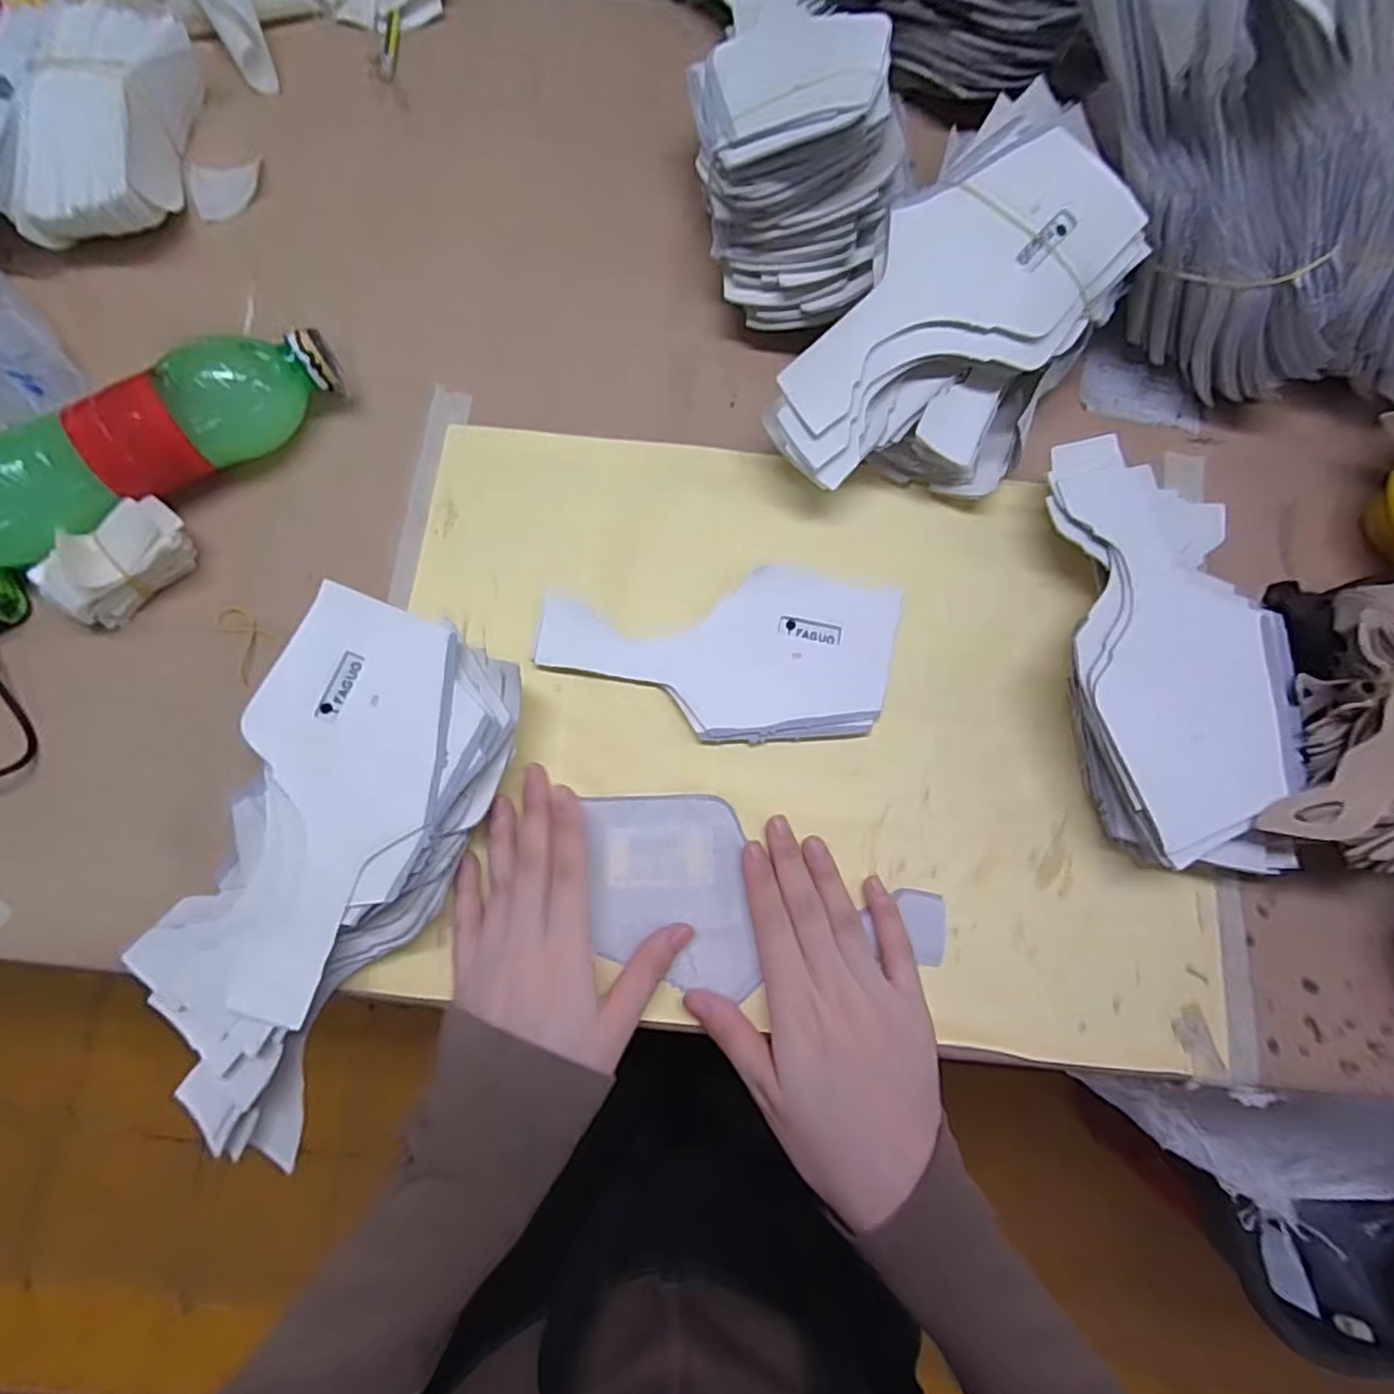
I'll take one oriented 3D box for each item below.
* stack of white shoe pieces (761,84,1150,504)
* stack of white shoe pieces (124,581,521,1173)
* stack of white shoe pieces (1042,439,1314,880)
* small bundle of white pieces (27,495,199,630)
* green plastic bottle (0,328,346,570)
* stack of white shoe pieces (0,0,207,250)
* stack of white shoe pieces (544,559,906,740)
[{"bbox_3d":[0.143,-0.195,0.368,0.116,0.090,0.215,34,78,6],"label":"stack of white shoe pieces"},{"bbox_3d":[-0.178,0.078,0.323,0.111,0.043,0.241,25,77,4],"label":"stack of white shoe pieces"},{"bbox_3d":[0.240,-0.025,0.356,0.107,0.049,0.220,3,77,-1],"label":"stack of white shoe pieces"},{"bbox_3d":[-0.303,-0.071,0.357,0.038,0.041,0.070,35,78,7],"label":"small bundle of white pieces"},{"bbox_3d":[-0.292,-0.137,0.365,0.208,0.058,0.057,-33,80,-8],"label":"green plastic bottle"},{"bbox_3d":[-0.360,-0.349,0.416,0.069,0.055,0.167,1,77,-1],"label":"stack of white shoe pieces"},{"bbox_3d":[0.013,-0.022,0.368,0.191,0.006,0.093,-4,77,-2],"label":"stack of white shoe pieces"}]

